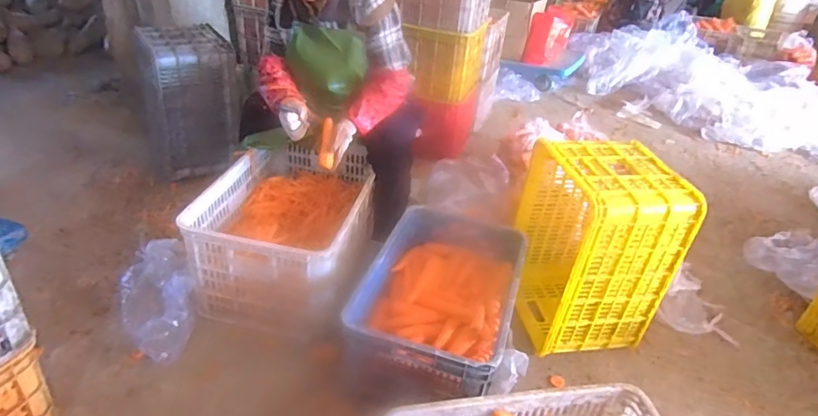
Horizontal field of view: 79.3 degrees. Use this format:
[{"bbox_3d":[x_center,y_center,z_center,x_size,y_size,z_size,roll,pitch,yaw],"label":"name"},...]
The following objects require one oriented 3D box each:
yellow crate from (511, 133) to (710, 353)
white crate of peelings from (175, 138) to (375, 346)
[{"bbox_3d":[0.509,0.101,1.411,0.289,0.510,0.375,-2,34,-10],"label":"yellow crate"},{"bbox_3d":[-0.346,0.039,1.499,0.428,0.254,0.594,8,34,5],"label":"white crate of peelings"}]

